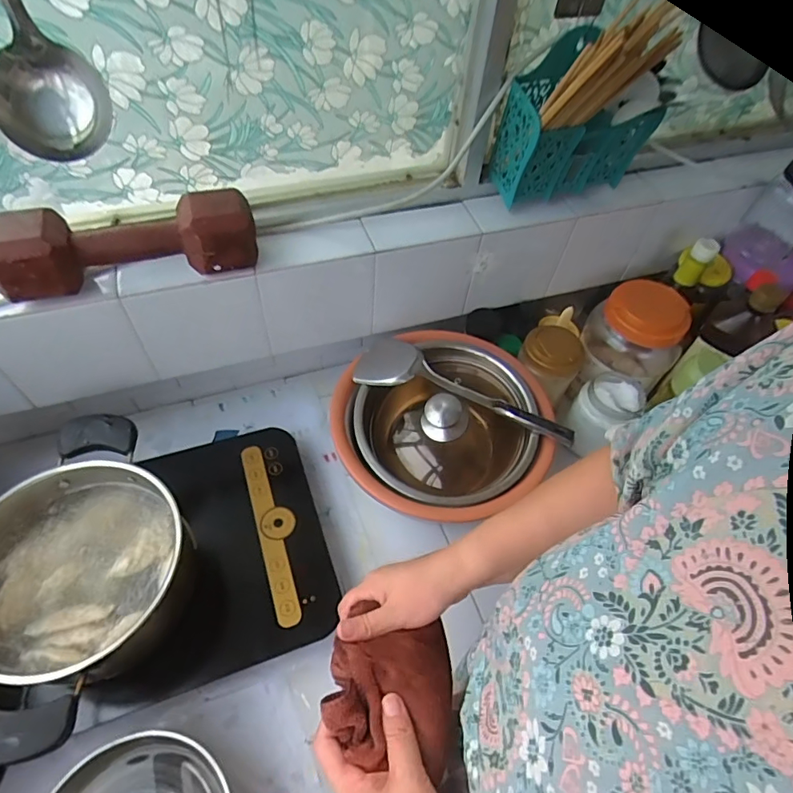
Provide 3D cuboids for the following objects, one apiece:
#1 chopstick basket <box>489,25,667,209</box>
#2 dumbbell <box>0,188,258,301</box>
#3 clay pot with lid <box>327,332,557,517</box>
[{"bbox_3d":[0.232,-0.336,0.629,0.184,0.169,0.103,-9,55,-11],"label":"chopstick basket"},{"bbox_3d":[-0.280,-0.164,0.525,0.252,0.066,0.074,-14,56,-15],"label":"dumbbell"},{"bbox_3d":[0.064,0.056,0.706,0.295,0.155,0.273,3,53,-3],"label":"clay pot with lid"}]

